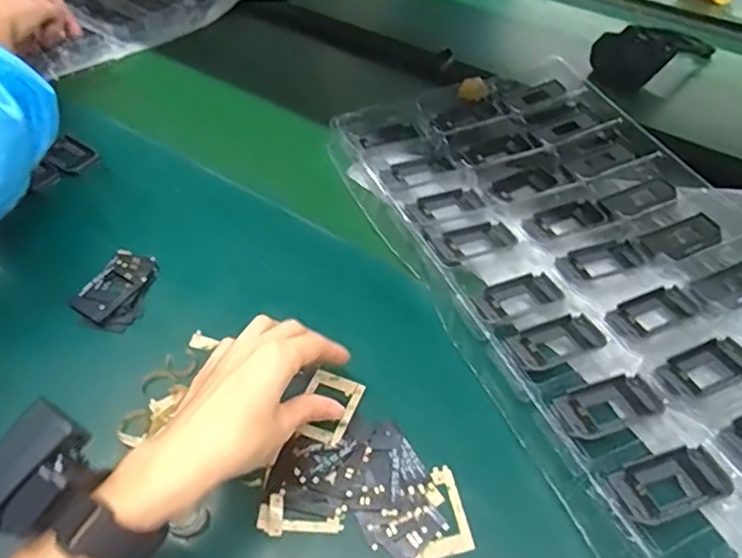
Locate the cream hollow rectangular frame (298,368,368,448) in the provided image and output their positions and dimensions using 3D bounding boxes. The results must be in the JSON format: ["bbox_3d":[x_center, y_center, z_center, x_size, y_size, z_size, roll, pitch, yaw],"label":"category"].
[{"bbox_3d":[-0.032,0.092,0.433,0.040,0.005,0.052,19,53,15],"label":"cream hollow rectangular frame"}]

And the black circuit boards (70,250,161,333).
[{"bbox_3d":[-0.210,0.009,0.502,0.054,0.007,0.073,19,53,15],"label":"black circuit boards"}]

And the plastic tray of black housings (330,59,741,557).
[{"bbox_3d":[0.195,-0.038,0.526,0.320,0.031,0.524,-17,53,-15],"label":"plastic tray of black housings"}]

